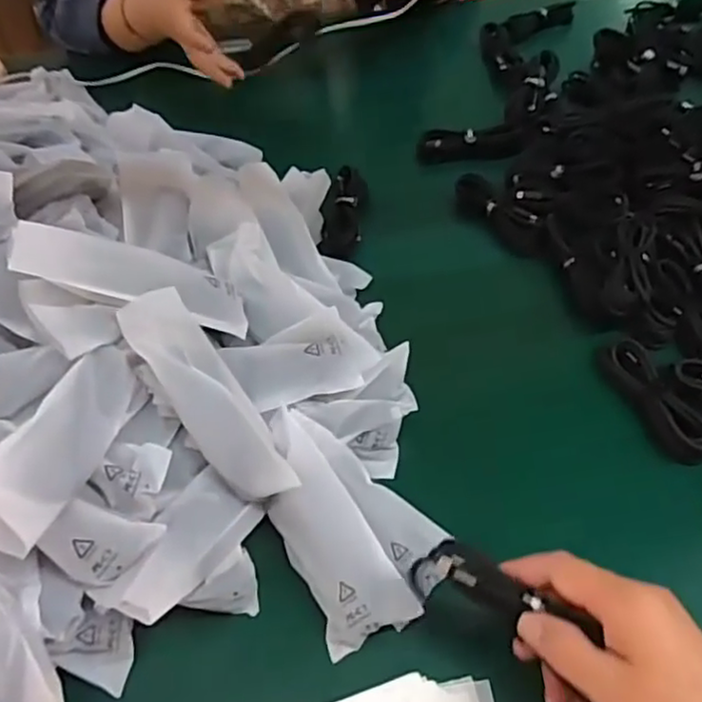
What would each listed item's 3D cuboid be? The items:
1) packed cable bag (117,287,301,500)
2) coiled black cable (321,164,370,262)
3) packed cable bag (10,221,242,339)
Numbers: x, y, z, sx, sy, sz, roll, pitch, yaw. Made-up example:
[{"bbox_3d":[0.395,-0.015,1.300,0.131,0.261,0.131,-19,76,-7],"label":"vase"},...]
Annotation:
[{"bbox_3d":[-0.089,0.029,0.421,0.045,0.023,0.149,-35,91,-24],"label":"packed cable bag"},{"bbox_3d":[-0.006,-0.134,0.636,0.036,0.030,0.100,3,50,6],"label":"coiled black cable"},{"bbox_3d":[-0.138,-0.050,0.430,0.151,0.013,0.054,15,53,-33],"label":"packed cable bag"}]

